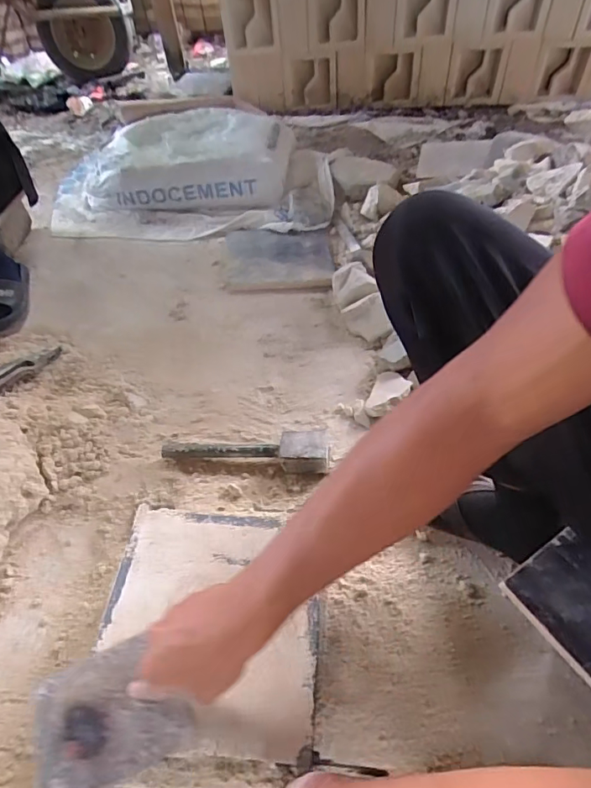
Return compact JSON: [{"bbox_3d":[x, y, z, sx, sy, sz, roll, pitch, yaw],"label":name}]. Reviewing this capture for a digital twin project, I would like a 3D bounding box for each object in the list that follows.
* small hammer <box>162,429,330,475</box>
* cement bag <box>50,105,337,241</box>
[{"bbox_3d":[-0.078,0.092,0.766,0.261,0.041,0.057,-2,50,6],"label":"small hammer"},{"bbox_3d":[-0.298,-0.629,1.339,0.772,0.144,0.503,-9,50,0],"label":"cement bag"}]

